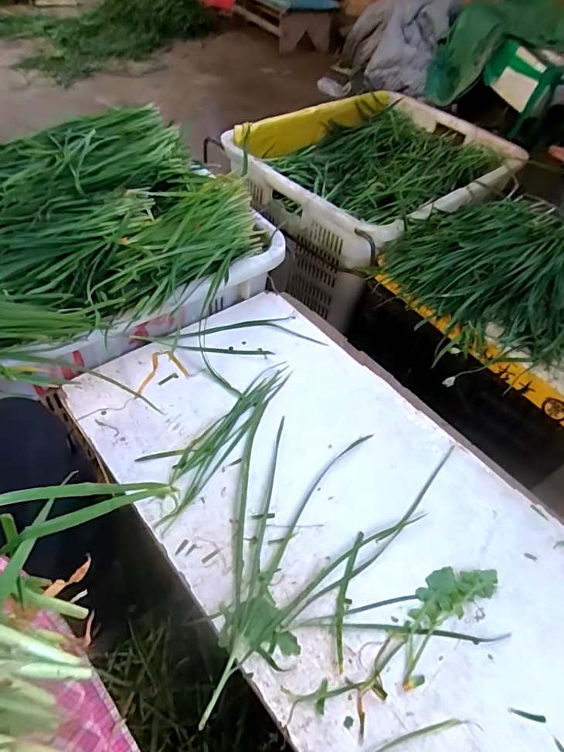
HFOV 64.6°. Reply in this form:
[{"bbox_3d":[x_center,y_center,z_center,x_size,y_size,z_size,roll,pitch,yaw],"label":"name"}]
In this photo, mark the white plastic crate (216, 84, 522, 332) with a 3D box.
[{"bbox_3d":[0.230,-0.467,1.121,0.664,0.242,0.462,-35,63,-30],"label":"white plastic crate"}]

